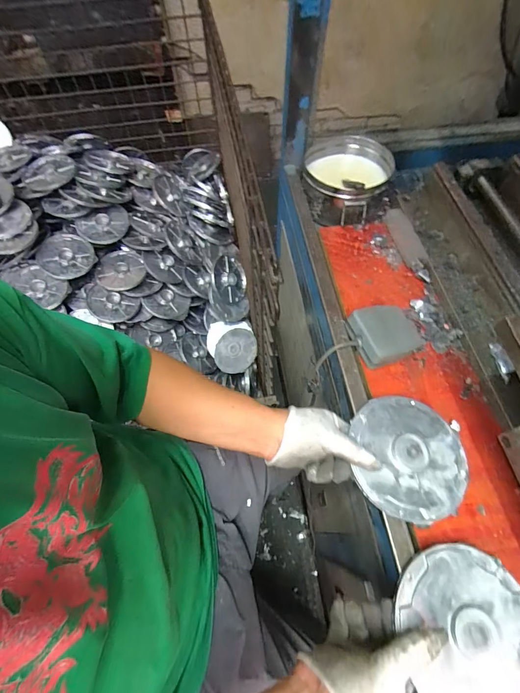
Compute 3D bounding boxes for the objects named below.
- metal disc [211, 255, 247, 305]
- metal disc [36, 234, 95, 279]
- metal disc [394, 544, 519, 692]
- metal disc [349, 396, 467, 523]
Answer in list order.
[{"bbox_3d":[-0.087,-0.193,0.983,0.020,0.120,0.131,8,84,44],"label":"metal disc"},{"bbox_3d":[-0.520,-0.242,0.902,0.126,0.020,0.132,5,68,-13],"label":"metal disc"},{"bbox_3d":[0.200,0.268,0.314,0.133,0.019,0.137,-1,62,1],"label":"metal disc"},{"bbox_3d":[0.175,0.126,0.394,0.130,0.021,0.137,-1,62,1],"label":"metal disc"}]

